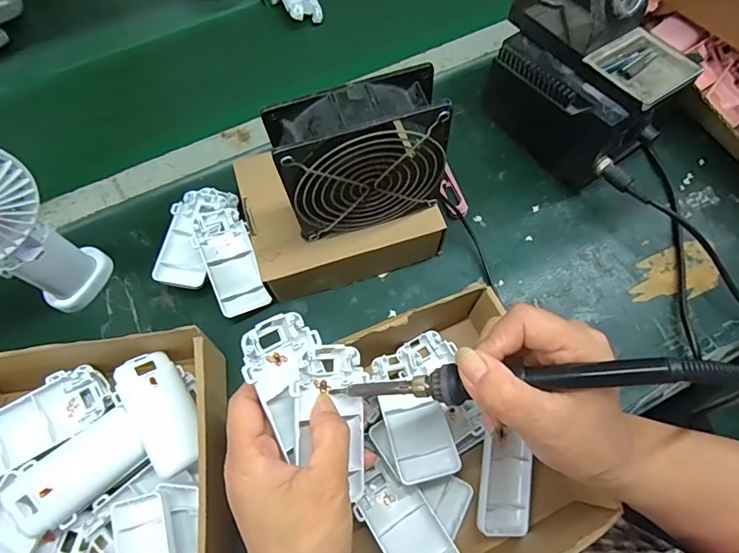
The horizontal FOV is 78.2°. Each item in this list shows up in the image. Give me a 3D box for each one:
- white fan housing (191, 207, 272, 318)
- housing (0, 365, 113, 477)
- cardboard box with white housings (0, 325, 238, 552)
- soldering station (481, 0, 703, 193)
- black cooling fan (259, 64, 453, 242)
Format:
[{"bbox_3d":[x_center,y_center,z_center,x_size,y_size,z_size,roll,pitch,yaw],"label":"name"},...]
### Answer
[{"bbox_3d":[-0.125,-0.014,0.411,0.049,0.016,0.097,-16,81,-34],"label":"white fan housing"},{"bbox_3d":[-0.251,0.109,0.347,0.100,0.019,0.046,-32,69,-12],"label":"housing"},{"bbox_3d":[-0.205,0.161,0.327,0.219,0.075,0.219,-13,67,-4],"label":"cardboard box with white housings"},{"bbox_3d":[0.200,-0.199,0.426,0.111,0.159,0.170,-36,70,-13],"label":"soldering station"},{"bbox_3d":[-0.006,-0.085,0.341,0.117,0.114,0.043,-16,70,-7],"label":"black cooling fan"}]

